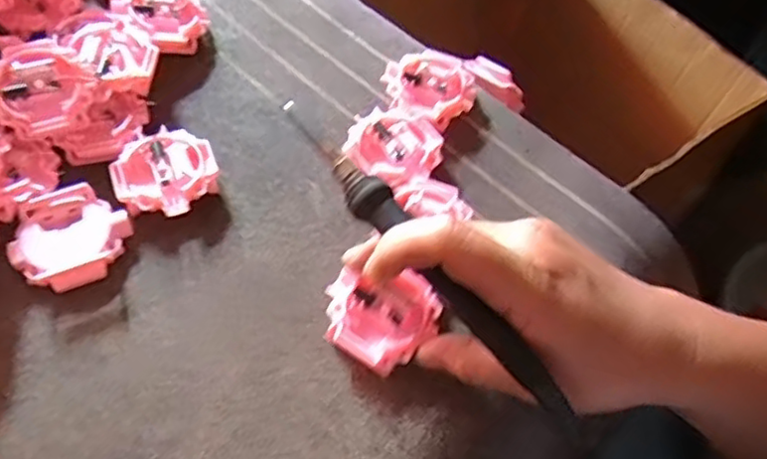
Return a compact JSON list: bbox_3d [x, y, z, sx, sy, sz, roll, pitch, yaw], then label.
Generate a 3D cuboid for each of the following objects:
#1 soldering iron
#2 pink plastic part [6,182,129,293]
[{"bbox_3d":[0.014,0.009,0.290,0.016,0.014,0.195,-33,68,-22],"label":"soldering iron"},{"bbox_3d":[-0.158,0.004,0.334,0.053,0.010,0.050,-25,64,-18],"label":"pink plastic part"}]

